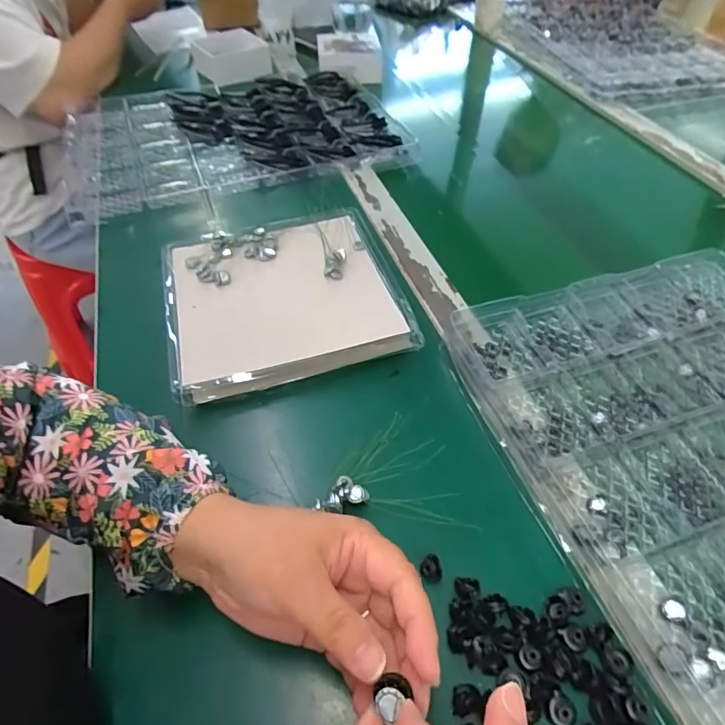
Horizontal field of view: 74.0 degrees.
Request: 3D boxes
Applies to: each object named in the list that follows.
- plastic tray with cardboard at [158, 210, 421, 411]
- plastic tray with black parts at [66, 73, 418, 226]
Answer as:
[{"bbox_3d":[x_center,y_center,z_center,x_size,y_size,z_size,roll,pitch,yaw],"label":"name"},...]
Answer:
[{"bbox_3d":[-0.074,-0.069,0.455,0.208,0.032,0.210,-14,51,-11],"label":"plastic tray with cardboard"},{"bbox_3d":[-0.182,-0.333,0.691,0.438,0.024,0.324,-17,51,-14],"label":"plastic tray with black parts"}]

